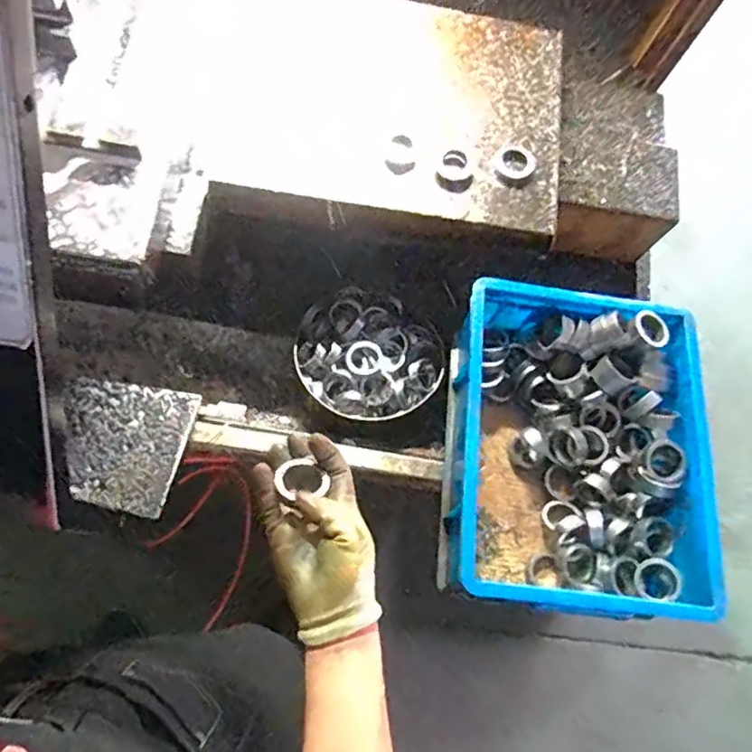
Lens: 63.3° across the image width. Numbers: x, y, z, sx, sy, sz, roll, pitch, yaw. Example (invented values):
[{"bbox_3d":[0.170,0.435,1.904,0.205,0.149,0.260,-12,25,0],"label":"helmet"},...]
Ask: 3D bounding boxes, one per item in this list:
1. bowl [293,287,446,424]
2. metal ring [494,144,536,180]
[{"bbox_3d":[-0.010,-0.029,0.813,0.181,0.054,0.194,-35,80,-15],"label":"bowl"},{"bbox_3d":[0.169,-0.261,0.735,0.048,0.012,0.046,2,73,-6],"label":"metal ring"}]

